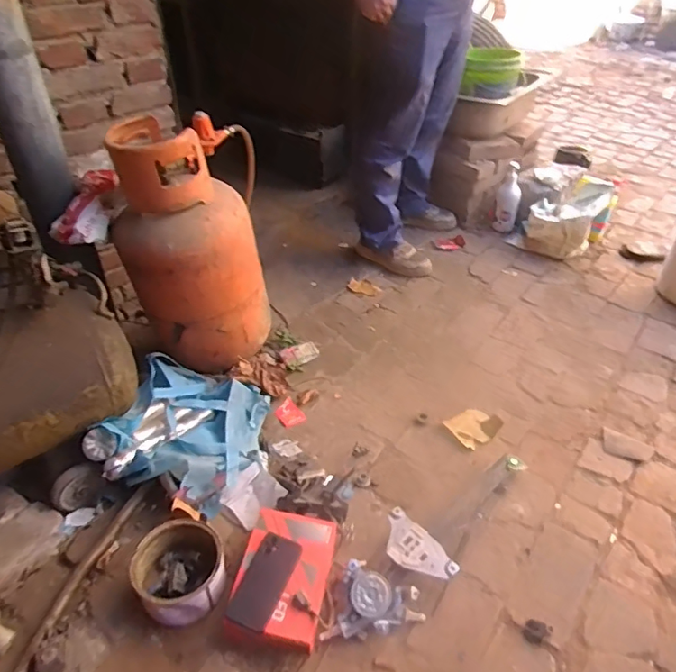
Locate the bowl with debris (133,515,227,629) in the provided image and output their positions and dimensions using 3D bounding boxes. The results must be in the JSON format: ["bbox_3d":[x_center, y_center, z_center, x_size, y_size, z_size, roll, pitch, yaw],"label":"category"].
[{"bbox_3d":[-0.287,0.433,0.958,0.149,0.116,0.153,-1,39,0],"label":"bowl with debris"}]

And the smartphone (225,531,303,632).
[{"bbox_3d":[-0.130,0.433,0.924,0.078,0.015,0.159,15,42,19],"label":"smartphone"}]

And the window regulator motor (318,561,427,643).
[{"bbox_3d":[0.057,0.470,0.925,0.181,0.075,0.105,-5,39,-5],"label":"window regulator motor"}]

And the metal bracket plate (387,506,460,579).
[{"bbox_3d":[0.152,0.415,1.000,0.165,0.048,0.089,31,49,33],"label":"metal bracket plate"}]

